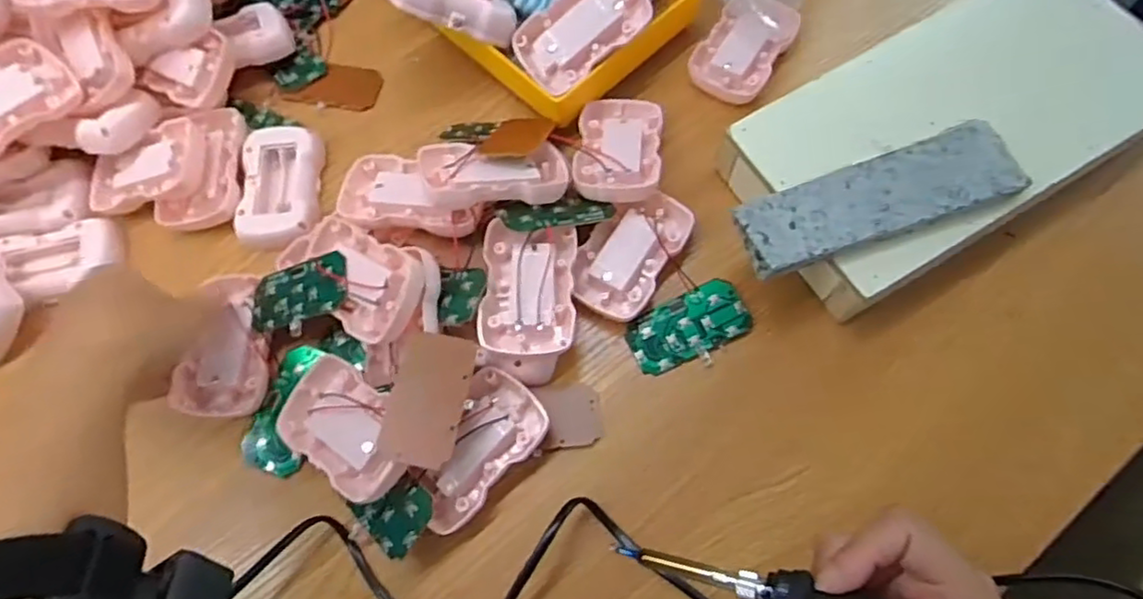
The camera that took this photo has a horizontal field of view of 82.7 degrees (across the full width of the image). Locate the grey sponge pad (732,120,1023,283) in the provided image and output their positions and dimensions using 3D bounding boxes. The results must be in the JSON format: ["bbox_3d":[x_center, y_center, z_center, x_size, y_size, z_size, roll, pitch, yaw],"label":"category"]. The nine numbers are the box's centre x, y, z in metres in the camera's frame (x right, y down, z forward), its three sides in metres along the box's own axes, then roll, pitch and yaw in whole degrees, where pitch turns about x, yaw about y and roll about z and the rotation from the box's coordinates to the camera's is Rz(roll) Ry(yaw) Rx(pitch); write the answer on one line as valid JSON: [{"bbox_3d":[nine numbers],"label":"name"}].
[{"bbox_3d":[0.175,-0.059,0.370,0.160,0.013,0.048,-18,69,-5],"label":"grey sponge pad"}]

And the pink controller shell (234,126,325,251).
[{"bbox_3d":[-0.198,-0.076,0.442,0.050,0.016,0.087,-7,68,0],"label":"pink controller shell"}]

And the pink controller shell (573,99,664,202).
[{"bbox_3d":[0.032,-0.101,0.433,0.055,0.017,0.089,2,54,5],"label":"pink controller shell"}]

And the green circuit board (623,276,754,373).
[{"bbox_3d":[0.072,0.017,0.400,0.073,0.007,0.041,-22,69,-6],"label":"green circuit board"}]

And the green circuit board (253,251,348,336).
[{"bbox_3d":[-0.164,-0.002,0.391,0.073,0.005,0.043,-16,68,20],"label":"green circuit board"}]

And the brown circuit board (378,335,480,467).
[{"bbox_3d":[-0.078,0.053,0.348,0.040,0.004,0.072,7,59,8],"label":"brown circuit board"}]

